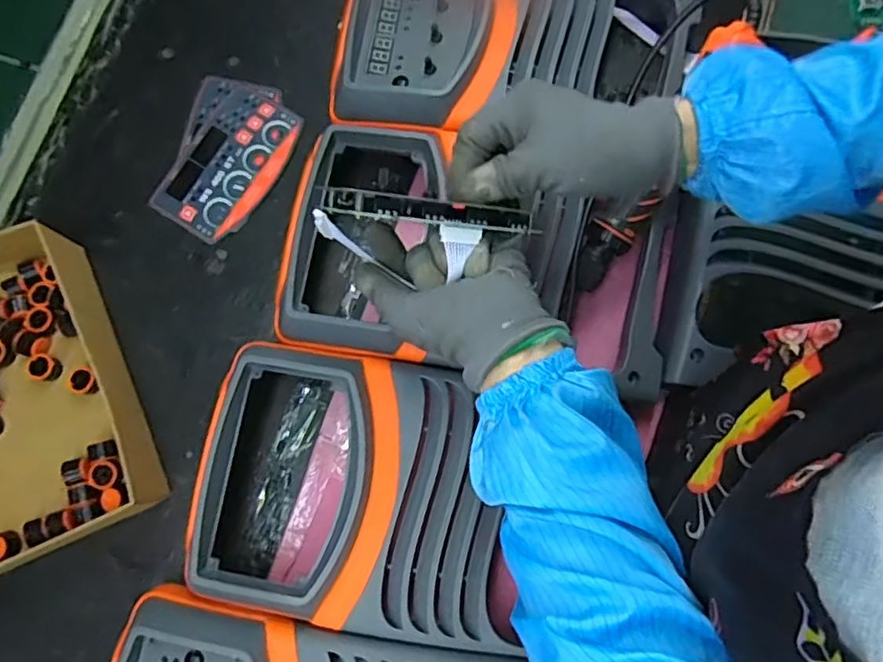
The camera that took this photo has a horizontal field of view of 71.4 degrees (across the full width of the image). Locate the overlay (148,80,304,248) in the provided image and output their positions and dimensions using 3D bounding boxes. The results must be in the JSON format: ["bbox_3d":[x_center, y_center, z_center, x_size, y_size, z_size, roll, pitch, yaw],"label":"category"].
[{"bbox_3d":[-0.200,-0.160,0.583,0.085,0.007,0.149,32,81,6],"label":"overlay"}]

